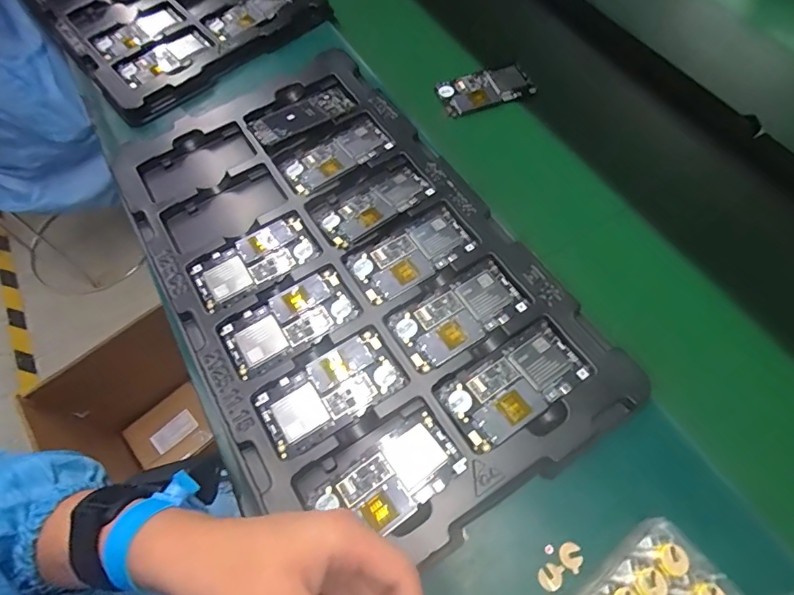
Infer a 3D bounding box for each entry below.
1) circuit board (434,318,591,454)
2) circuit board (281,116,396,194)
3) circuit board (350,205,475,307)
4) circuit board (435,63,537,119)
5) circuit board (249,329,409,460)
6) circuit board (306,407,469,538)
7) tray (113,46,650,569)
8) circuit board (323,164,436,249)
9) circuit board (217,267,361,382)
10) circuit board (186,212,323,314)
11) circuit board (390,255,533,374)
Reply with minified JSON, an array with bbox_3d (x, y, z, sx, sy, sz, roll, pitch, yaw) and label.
[{"bbox_3d":[0.104,0.076,0.420,0.126,0.004,0.066,-30,63,-12],"label":"circuit board"},{"bbox_3d":[-0.071,-0.167,0.554,0.122,0.010,0.056,-30,66,-13],"label":"circuit board"},{"bbox_3d":[0.016,-0.044,0.492,0.122,0.005,0.060,-30,63,-12],"label":"circuit board"},{"bbox_3d":[0.116,-0.272,0.620,0.116,0.013,0.060,-14,63,-5],"label":"circuit board"},{"bbox_3d":[-0.061,0.085,0.430,0.126,0.006,0.068,-30,63,-12],"label":"circuit board"},{"bbox_3d":[-0.005,0.150,0.388,0.118,0.007,0.063,-35,52,-15],"label":"circuit board"},{"bbox_3d":[-0.065,-0.038,0.485,0.329,0.025,0.534,-31,63,-12],"label":"tray"},{"bbox_3d":[-0.023,-0.103,0.520,0.123,0.004,0.055,-32,64,-13],"label":"circuit board"},{"bbox_3d":[-0.105,0.023,0.465,0.127,0.005,0.067,-31,63,-12],"label":"circuit board"},{"bbox_3d":[-0.150,-0.039,0.498,0.128,0.008,0.063,-30,66,-13],"label":"circuit board"},{"bbox_3d":[0.060,0.016,0.459,0.125,0.006,0.066,-30,63,-12],"label":"circuit board"}]

